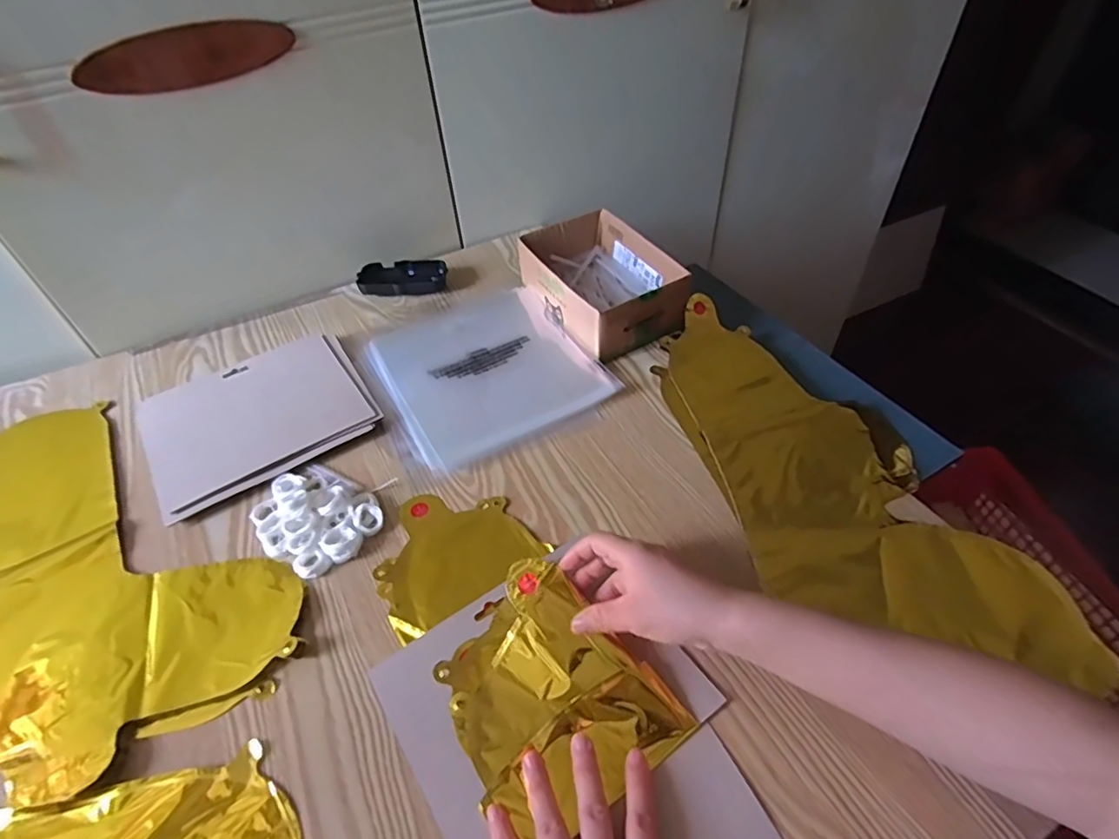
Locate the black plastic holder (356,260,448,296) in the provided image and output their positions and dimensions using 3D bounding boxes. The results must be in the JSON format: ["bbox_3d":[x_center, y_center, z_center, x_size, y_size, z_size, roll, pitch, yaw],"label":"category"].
[{"bbox_3d":[-0.199,-0.179,0.743,0.106,0.027,0.047,-4,47,-1],"label":"black plastic holder"}]

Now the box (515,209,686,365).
[{"bbox_3d":[0.044,-0.159,0.678,0.127,0.072,0.192,-24,50,-19],"label":"box"}]

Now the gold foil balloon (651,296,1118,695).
[{"bbox_3d":[0.235,0.035,0.522,0.197,0.019,0.415,-12,47,-9],"label":"gold foil balloon"}]

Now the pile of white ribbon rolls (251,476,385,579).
[{"bbox_3d":[-0.214,0.083,0.497,0.108,0.023,0.080,24,52,23],"label":"pile of white ribbon rolls"}]

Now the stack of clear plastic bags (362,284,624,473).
[{"bbox_3d":[-0.086,-0.061,0.636,0.220,0.014,0.245,-22,50,-17],"label":"stack of clear plastic bags"}]

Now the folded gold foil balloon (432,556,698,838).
[{"bbox_3d":[-0.010,0.186,0.399,0.126,0.030,0.156,-35,54,-27],"label":"folded gold foil balloon"}]

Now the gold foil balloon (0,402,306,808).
[{"bbox_3d":[-0.406,0.125,0.477,0.402,0.009,0.223,31,55,28],"label":"gold foil balloon"}]

